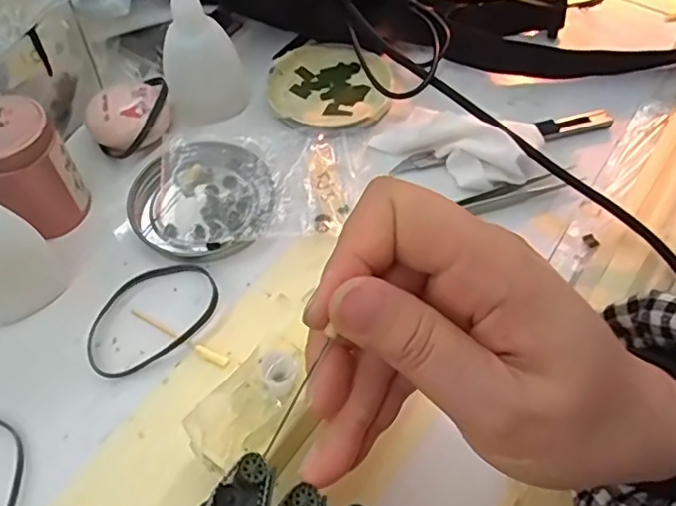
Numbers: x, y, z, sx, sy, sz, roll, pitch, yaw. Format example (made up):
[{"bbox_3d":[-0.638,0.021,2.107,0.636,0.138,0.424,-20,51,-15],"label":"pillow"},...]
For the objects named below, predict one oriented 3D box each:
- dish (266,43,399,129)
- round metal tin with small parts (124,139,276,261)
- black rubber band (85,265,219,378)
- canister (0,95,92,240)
[{"bbox_3d":[-0.004,-0.107,0.383,0.079,0.013,0.070,6,57,4],"label":"dish"},{"bbox_3d":[-0.073,-0.030,0.329,0.077,0.012,0.076,0,56,0],"label":"round metal tin with small parts"},{"bbox_3d":[-0.094,0.030,0.296,0.070,0.004,0.047,-31,62,-19],"label":"black rubber band"},{"bbox_3d":[-0.161,-0.043,0.308,0.043,0.061,0.039,-34,63,-20],"label":"canister"}]

